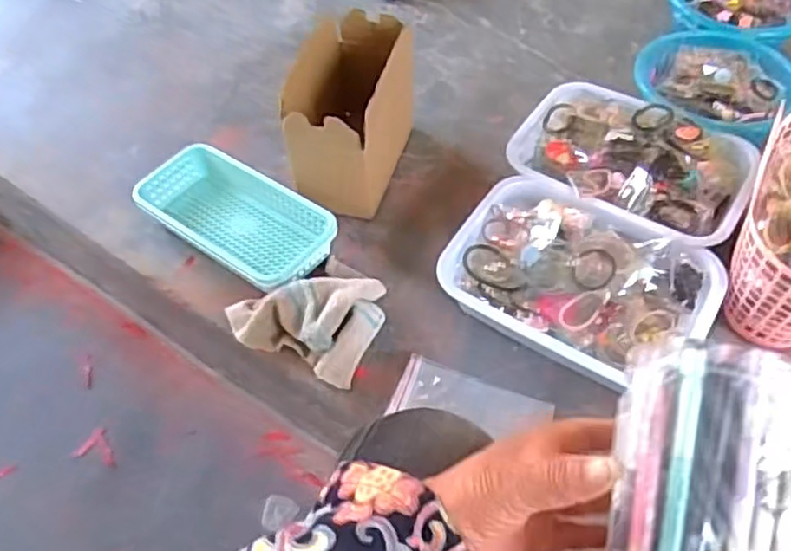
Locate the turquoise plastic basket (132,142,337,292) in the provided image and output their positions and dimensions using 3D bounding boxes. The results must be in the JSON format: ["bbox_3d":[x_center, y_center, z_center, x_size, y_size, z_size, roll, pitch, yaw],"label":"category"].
[{"bbox_3d":[-0.205,-0.068,0.883,0.255,0.069,0.126,31,60,22],"label":"turquoise plastic basket"}]

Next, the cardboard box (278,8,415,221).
[{"bbox_3d":[-0.055,-0.198,0.886,0.107,0.181,0.220,18,56,14],"label":"cardboard box"}]

